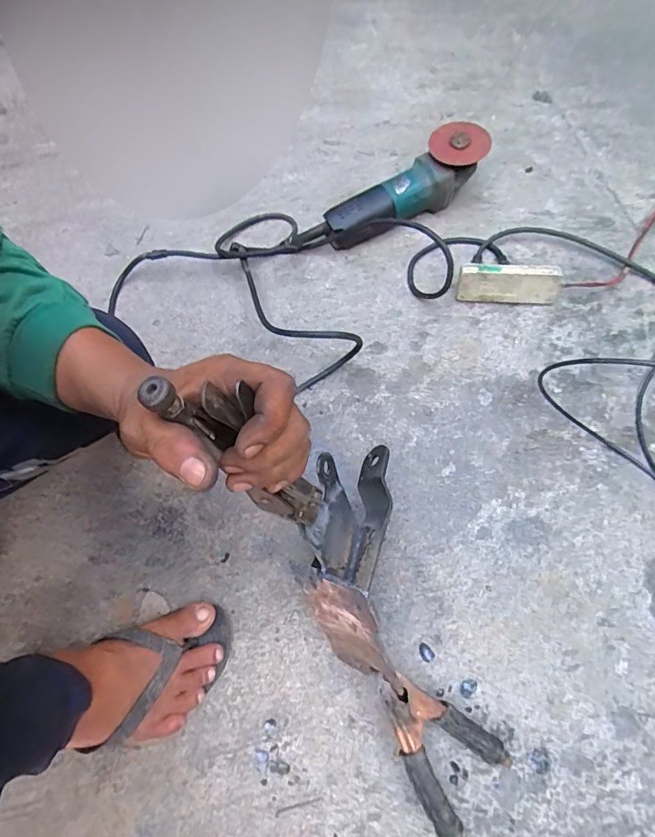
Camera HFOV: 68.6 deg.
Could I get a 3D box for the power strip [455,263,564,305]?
[{"bbox_3d":[0.254,-0.186,0.668,0.138,0.054,0.027,3,64,4],"label":"power strip"}]

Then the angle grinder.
[{"bbox_3d":[0.116,-0.334,0.711,0.256,0.088,0.101,-37,68,-15],"label":"angle grinder"}]

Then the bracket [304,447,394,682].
[{"bbox_3d":[0.021,0.125,0.462,0.077,0.106,0.218,0,65,4],"label":"bracket"}]

